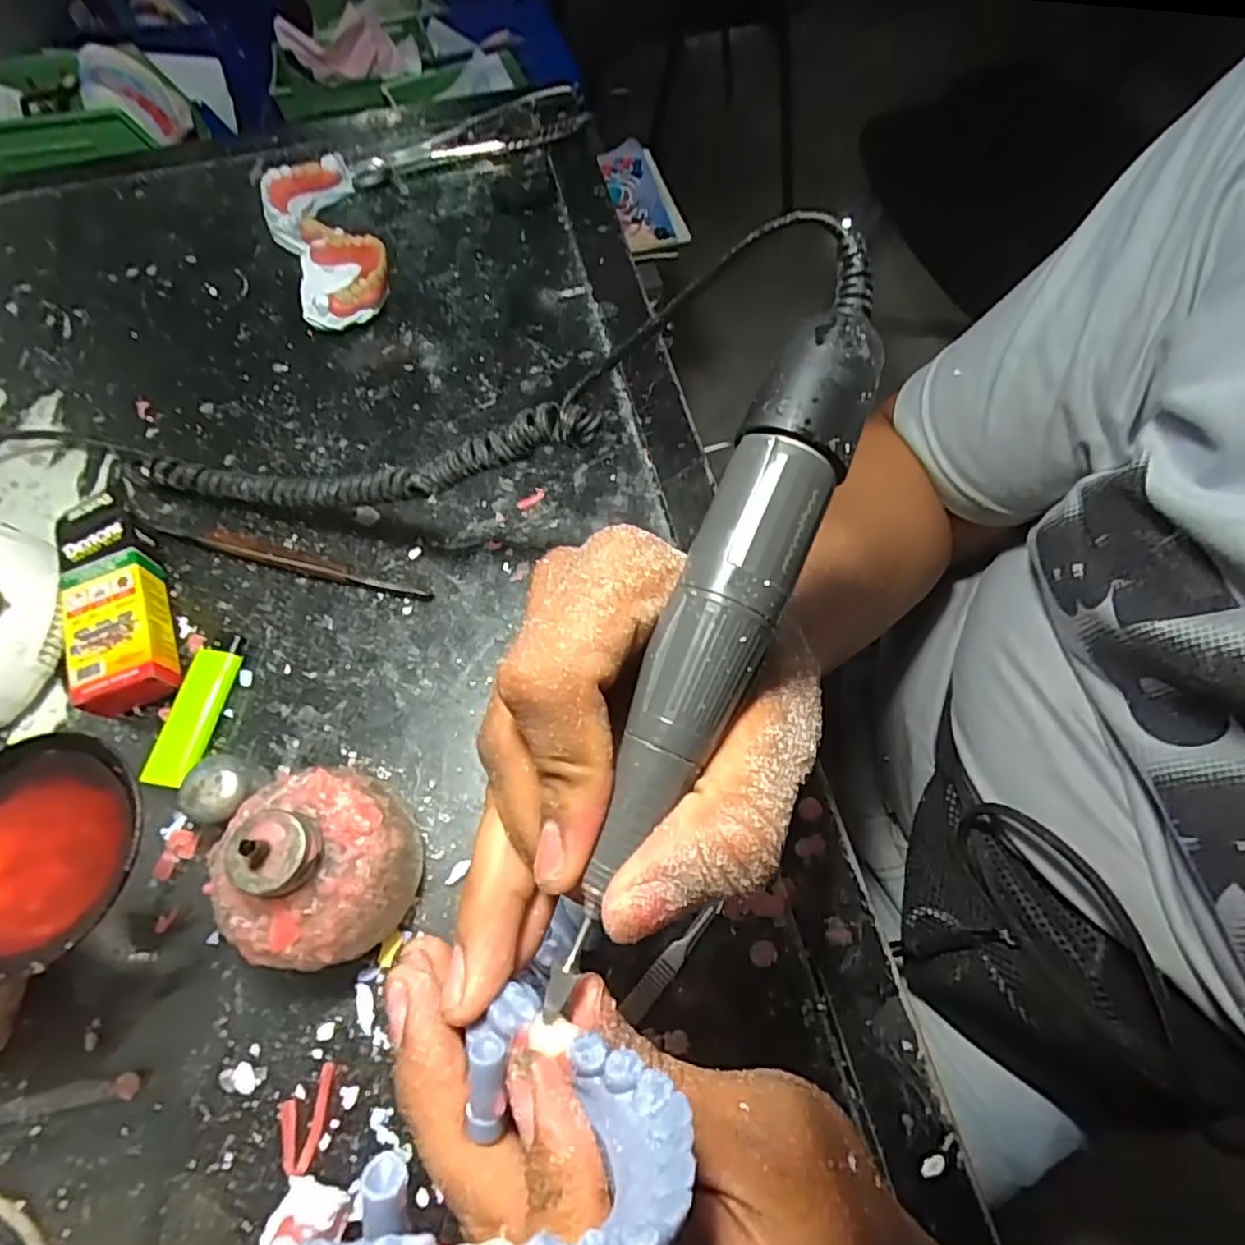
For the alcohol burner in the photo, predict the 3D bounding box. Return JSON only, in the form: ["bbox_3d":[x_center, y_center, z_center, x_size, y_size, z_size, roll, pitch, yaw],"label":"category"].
[{"bbox_3d":[-0.120,0.097,0.262,0.067,0.072,0.070,0,66,0],"label":"alcohol burner"}]

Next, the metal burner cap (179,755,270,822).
[{"bbox_3d":[-0.179,0.075,0.296,0.029,0.027,0.029,0,66,0],"label":"metal burner cap"}]

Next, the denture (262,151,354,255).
[{"bbox_3d":[-0.220,-0.293,0.459,0.054,0.034,0.076,-1,66,0],"label":"denture"}]

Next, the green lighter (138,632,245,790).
[{"bbox_3d":[-0.209,0.043,0.320,0.023,0.010,0.072,10,66,5],"label":"green lighter"}]

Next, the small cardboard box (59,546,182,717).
[{"bbox_3d":[-0.254,0.006,0.333,0.041,0.026,0.078,-22,67,-9],"label":"small cardboard box"}]

